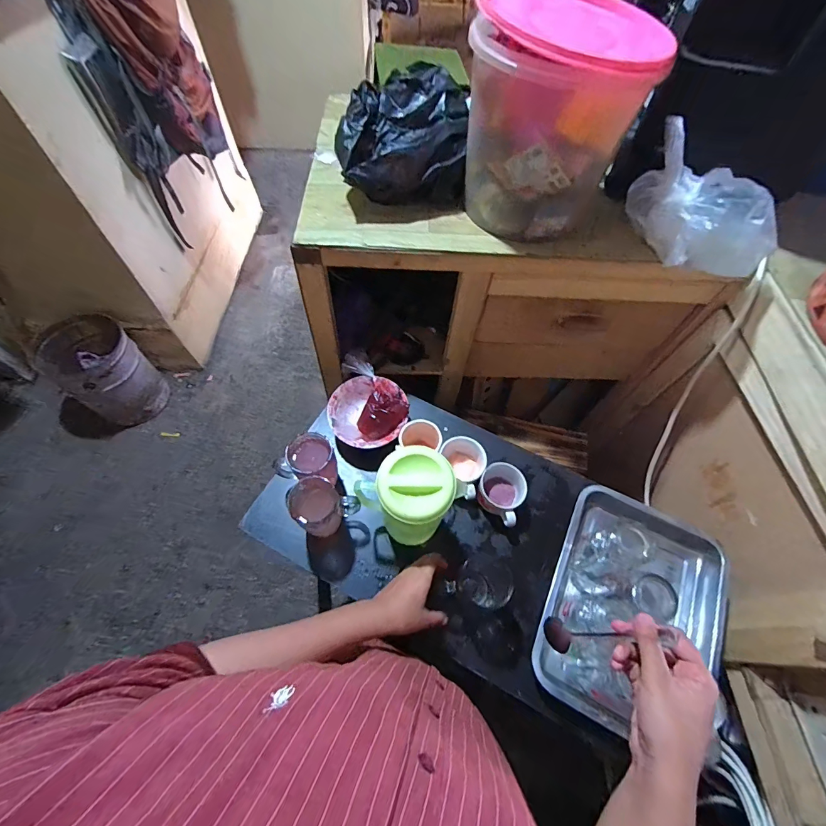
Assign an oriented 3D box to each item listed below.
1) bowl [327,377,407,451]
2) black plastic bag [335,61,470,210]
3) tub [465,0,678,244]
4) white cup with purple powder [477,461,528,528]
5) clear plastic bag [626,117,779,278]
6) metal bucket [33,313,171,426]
[{"bbox_3d":[-0.087,0.001,0.760,0.151,0.051,0.145,3,61,0],"label":"bowl"},{"bbox_3d":[-0.016,-0.457,0.652,0.208,0.131,0.200,0,61,-1],"label":"black plastic bag"},{"bbox_3d":[0.210,-0.445,0.591,0.236,0.230,0.251,23,63,11],"label":"tub"},{"bbox_3d":[0.158,0.146,0.707,0.080,0.068,0.099,28,64,13],"label":"white cup with purple powder"},{"bbox_3d":[0.425,-0.291,0.575,0.222,0.126,0.111,37,67,18],"label":"clear plastic bag"},{"bbox_3d":[-1.162,-0.146,1.488,0.294,0.363,0.282,1,61,-1],"label":"metal bucket"}]

